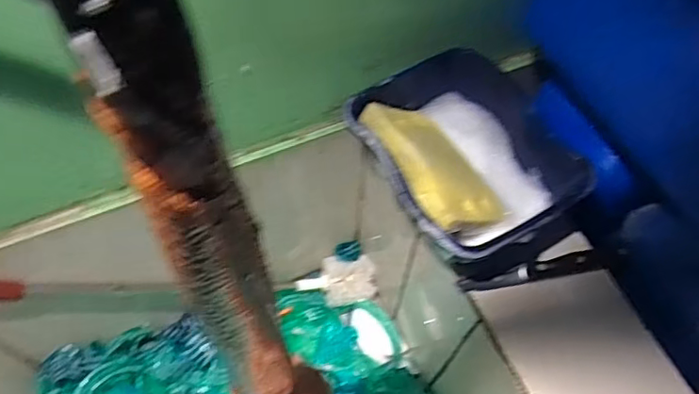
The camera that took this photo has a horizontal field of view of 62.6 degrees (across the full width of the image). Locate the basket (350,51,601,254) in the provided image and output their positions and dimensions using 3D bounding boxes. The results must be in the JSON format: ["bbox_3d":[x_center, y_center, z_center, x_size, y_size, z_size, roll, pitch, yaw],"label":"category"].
[{"bbox_3d":[0.108,-0.033,0.555,0.165,0.073,0.203,-26,64,-17],"label":"basket"}]

